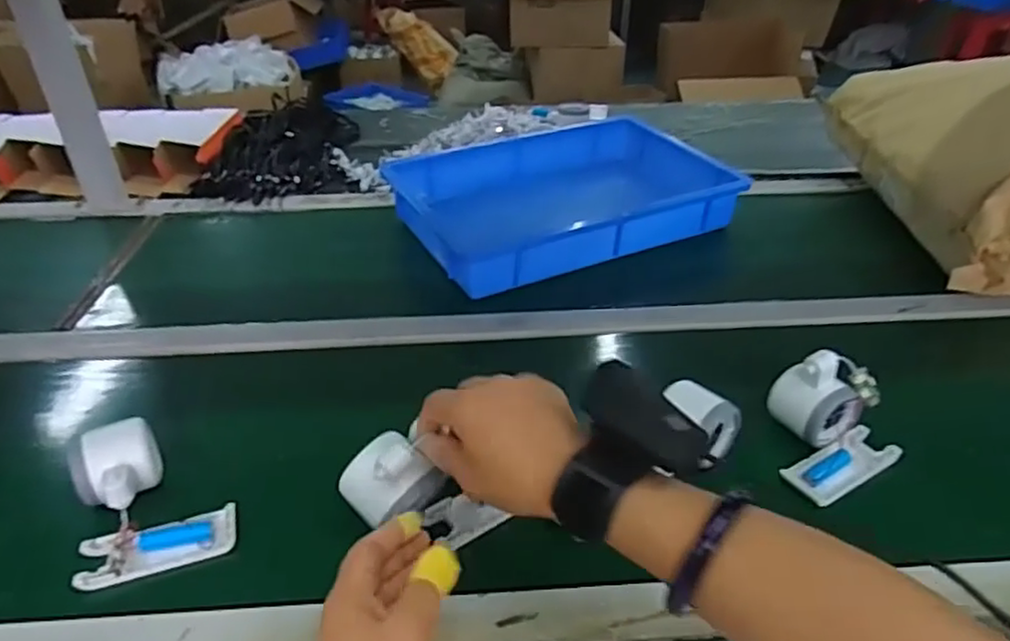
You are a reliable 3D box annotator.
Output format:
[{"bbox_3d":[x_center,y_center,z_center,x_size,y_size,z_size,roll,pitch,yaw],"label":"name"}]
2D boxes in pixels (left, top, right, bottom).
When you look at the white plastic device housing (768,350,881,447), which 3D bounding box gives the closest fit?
[{"bbox_3d":[0.268,0.060,0.561,0.054,0.067,0.063,-20,39,-25],"label":"white plastic device housing"}]

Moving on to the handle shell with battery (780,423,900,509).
[{"bbox_3d":[0.277,0.120,0.546,0.104,0.013,0.041,-19,39,-25],"label":"handle shell with battery"}]

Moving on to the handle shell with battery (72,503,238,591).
[{"bbox_3d":[-0.253,0.166,0.487,0.106,0.018,0.038,-11,36,-14],"label":"handle shell with battery"}]

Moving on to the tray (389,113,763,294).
[{"bbox_3d":[0.074,-0.172,0.914,0.425,0.071,0.291,-16,37,-20],"label":"tray"}]

